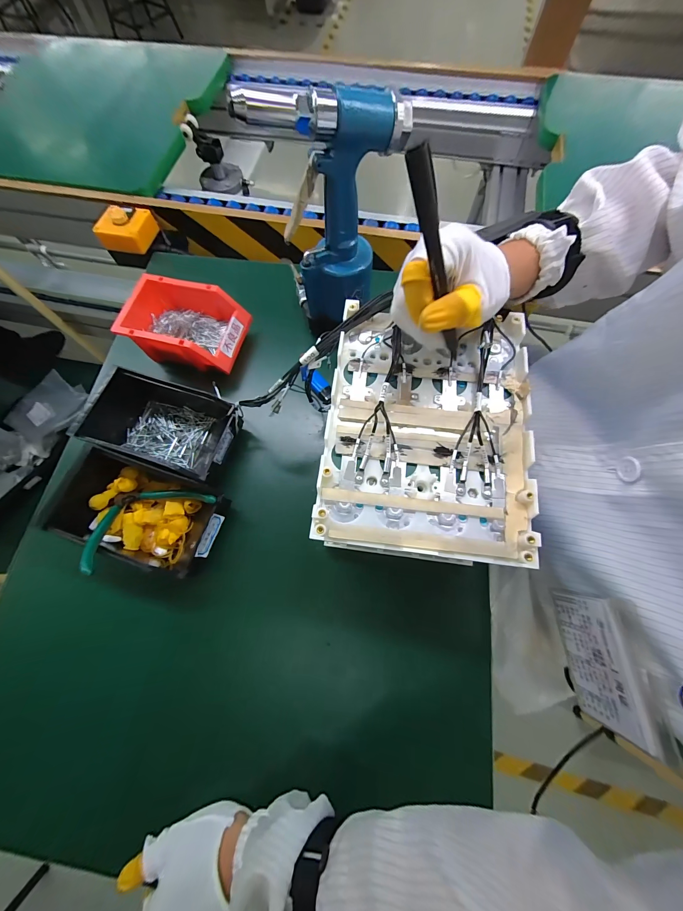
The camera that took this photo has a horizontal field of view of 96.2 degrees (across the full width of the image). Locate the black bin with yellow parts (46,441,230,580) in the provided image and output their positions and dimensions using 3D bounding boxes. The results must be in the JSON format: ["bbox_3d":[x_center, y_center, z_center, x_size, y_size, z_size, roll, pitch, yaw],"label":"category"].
[{"bbox_3d":[-0.244,0.068,0.369,0.194,0.067,0.109,19,73,7],"label":"black bin with yellow parts"}]

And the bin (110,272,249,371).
[{"bbox_3d":[-0.231,-0.189,0.462,0.170,0.085,0.114,16,73,7],"label":"bin"}]

